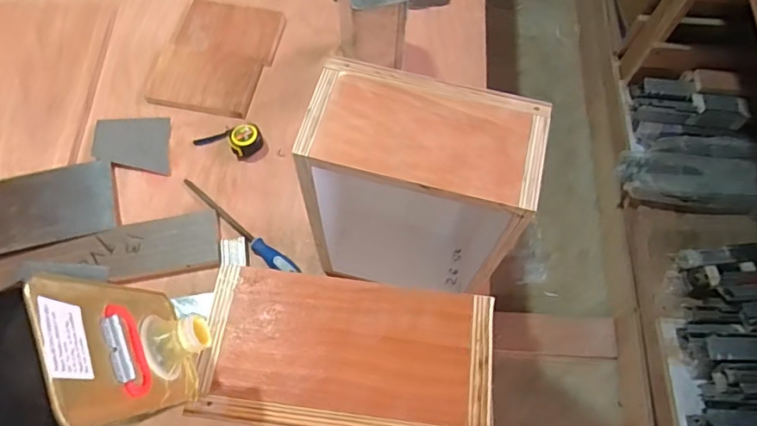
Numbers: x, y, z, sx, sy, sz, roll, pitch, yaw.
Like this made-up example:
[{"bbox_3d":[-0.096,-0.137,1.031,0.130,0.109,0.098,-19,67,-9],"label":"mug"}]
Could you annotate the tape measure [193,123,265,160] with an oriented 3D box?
[{"bbox_3d":[-0.298,-0.141,1.013,0.139,0.040,0.062,-3,66,-3],"label":"tape measure"}]

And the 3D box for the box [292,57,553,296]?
[{"bbox_3d":[0.046,-0.011,0.744,0.258,0.415,0.142,14,66,4],"label":"box"}]

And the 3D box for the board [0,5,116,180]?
[{"bbox_3d":[-0.759,-0.235,1.040,0.376,0.022,0.437,0,70,-6],"label":"board"}]

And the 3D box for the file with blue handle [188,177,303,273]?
[{"bbox_3d":[-0.263,0.026,0.951,0.293,0.028,0.035,35,69,13],"label":"file with blue handle"}]

